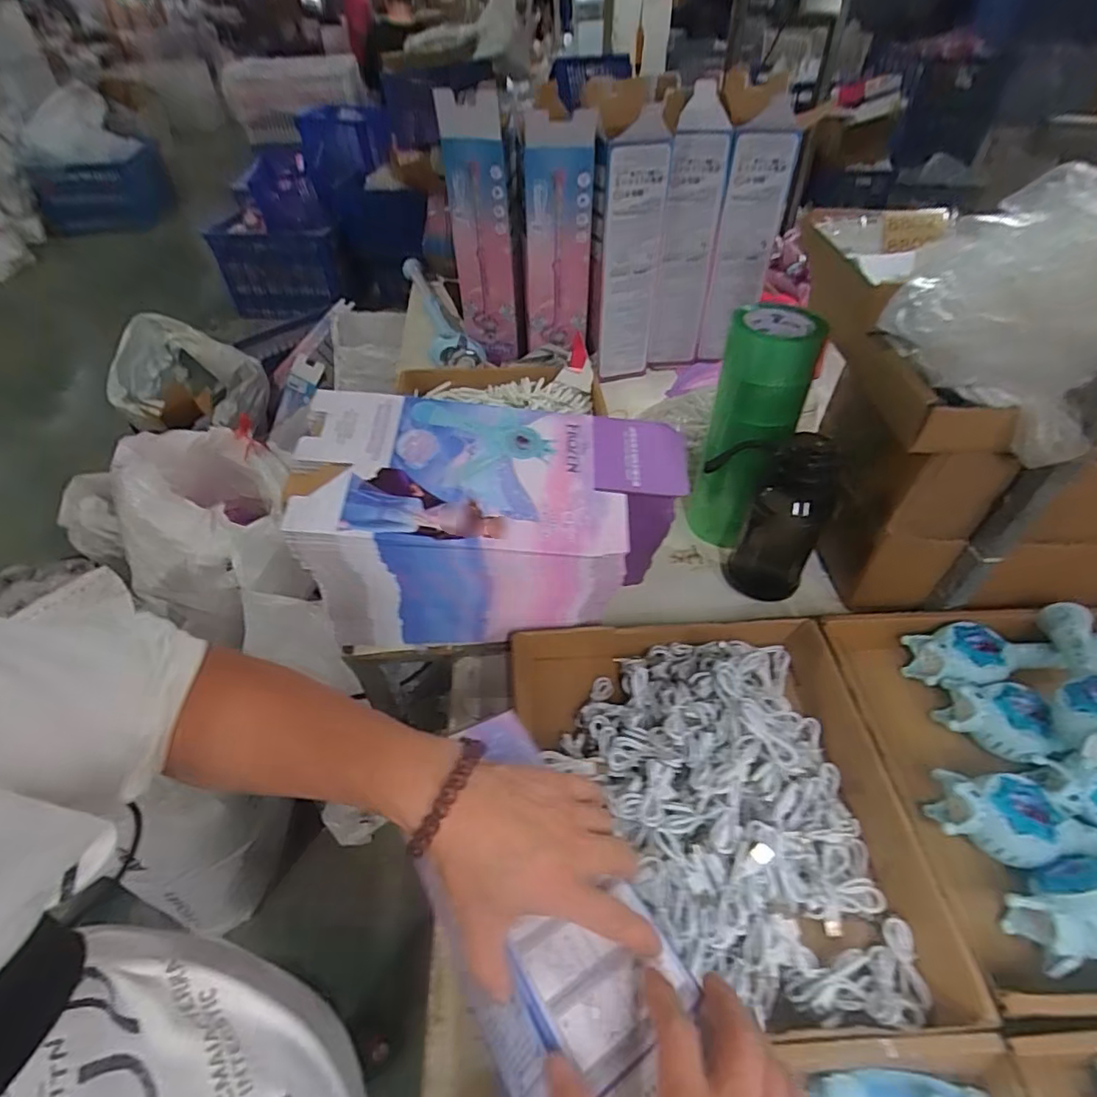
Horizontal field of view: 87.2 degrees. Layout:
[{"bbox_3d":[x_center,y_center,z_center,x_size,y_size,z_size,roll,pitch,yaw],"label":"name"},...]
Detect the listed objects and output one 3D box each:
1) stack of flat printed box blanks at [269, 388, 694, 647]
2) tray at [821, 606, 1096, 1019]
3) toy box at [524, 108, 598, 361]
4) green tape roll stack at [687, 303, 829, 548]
[{"bbox_3d":[-0.056,-0.018,0.670,0.407,0.244,0.188,-1,46,1],"label":"stack of flat printed box blanks"},{"bbox_3d":[0.524,0.202,0.560,0.373,0.117,0.388,-2,46,0],"label":"tray"},{"bbox_3d":[0.012,-0.554,1.032,0.128,0.357,0.093,-1,46,1],"label":"toy box"},{"bbox_3d":[0.265,-0.146,0.770,0.104,0.303,0.114,14,47,14],"label":"green tape roll stack"}]

